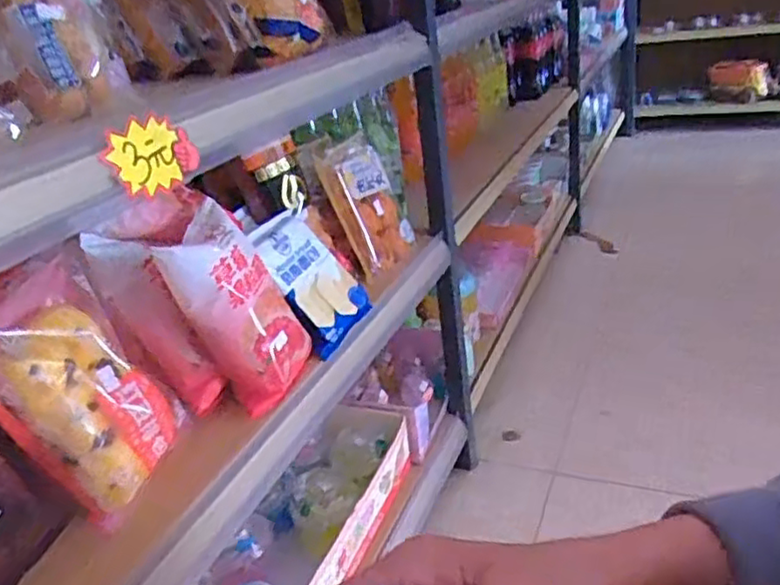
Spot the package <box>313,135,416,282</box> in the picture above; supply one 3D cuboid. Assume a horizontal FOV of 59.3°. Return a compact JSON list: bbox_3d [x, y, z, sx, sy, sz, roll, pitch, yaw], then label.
[{"bbox_3d":[-0.026,-0.124,0.939,0.118,0.190,0.036,-31,7,-41],"label":"package"}]

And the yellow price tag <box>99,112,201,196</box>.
[{"bbox_3d":[-0.167,-0.097,0.481,0.007,0.053,0.072,-13,30,32],"label":"yellow price tag"}]

